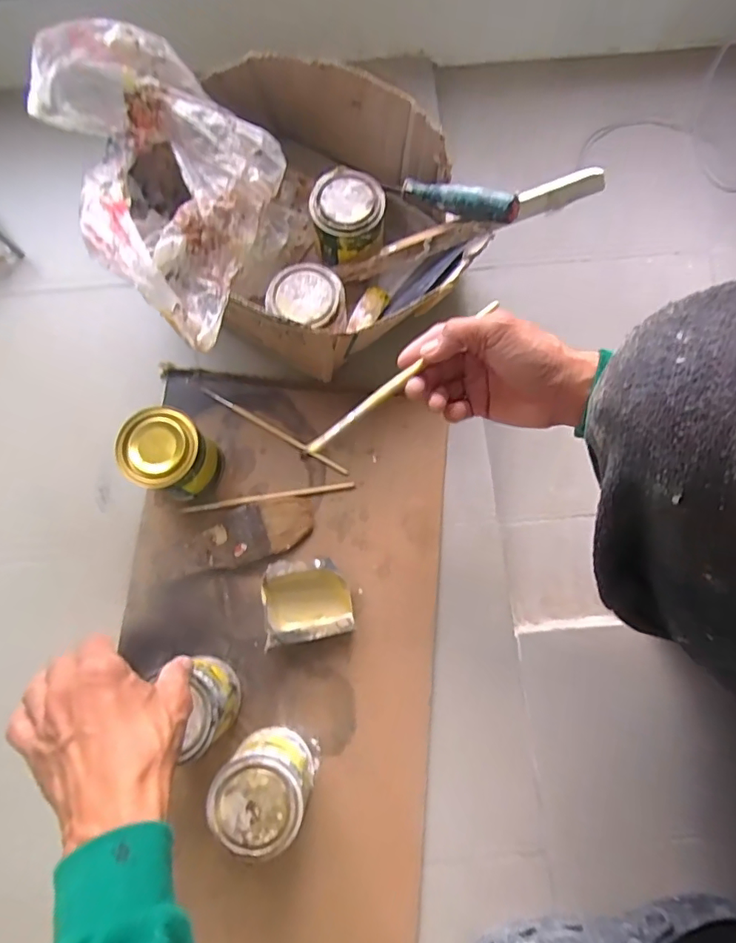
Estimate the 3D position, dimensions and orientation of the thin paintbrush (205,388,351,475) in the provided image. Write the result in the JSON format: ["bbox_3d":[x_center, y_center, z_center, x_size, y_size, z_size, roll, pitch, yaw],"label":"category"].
[{"bbox_3d":[-0.096,-0.042,0.544,0.173,0.004,0.007,29,79,6],"label":"thin paintbrush"}]

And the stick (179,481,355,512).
[{"bbox_3d":[-0.100,0.026,0.528,0.171,0.005,0.007,-9,78,-2],"label":"stick"}]

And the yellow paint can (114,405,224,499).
[{"bbox_3d":[-0.185,-0.015,0.501,0.066,0.077,0.071,0,78,0],"label":"yellow paint can"}]

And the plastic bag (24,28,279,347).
[{"bbox_3d":[-0.182,-0.245,0.460,0.178,0.136,0.264,12,78,3],"label":"plastic bag"}]

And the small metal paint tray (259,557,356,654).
[{"bbox_3d":[-0.057,0.119,0.495,0.078,0.036,0.072,-11,78,-2],"label":"small metal paint tray"}]

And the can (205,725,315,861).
[{"bbox_3d":[-0.084,0.260,0.441,0.071,0.080,0.069,0,78,0],"label":"can"}]

